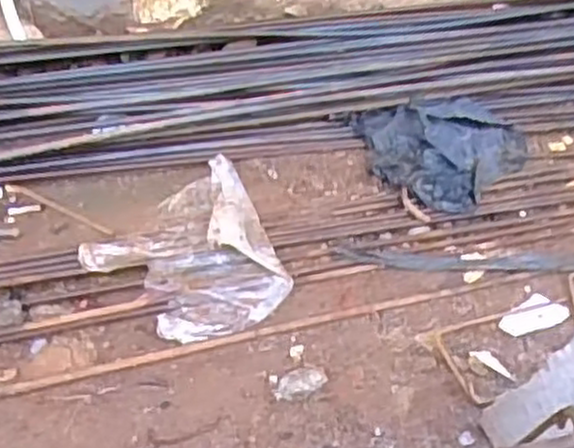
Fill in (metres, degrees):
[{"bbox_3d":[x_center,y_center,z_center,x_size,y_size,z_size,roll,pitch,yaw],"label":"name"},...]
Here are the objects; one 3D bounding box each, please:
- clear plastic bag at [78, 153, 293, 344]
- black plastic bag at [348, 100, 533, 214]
[{"bbox_3d":[-0.087,0.027,0.844,0.196,0.030,0.207,32,52,23],"label":"clear plastic bag"},{"bbox_3d":[0.216,-0.095,0.997,0.220,0.028,0.184,-8,48,-13],"label":"black plastic bag"}]

